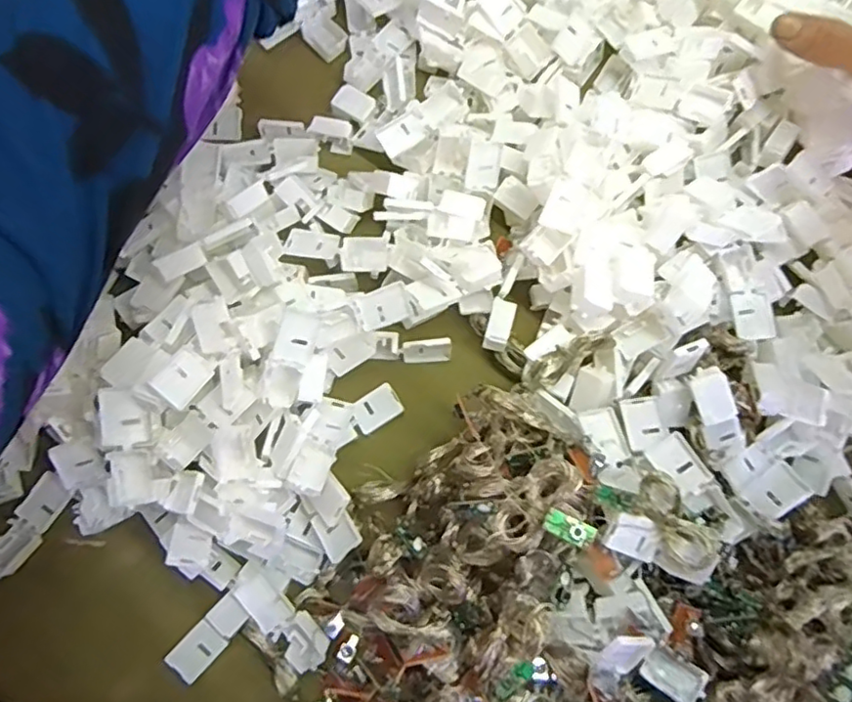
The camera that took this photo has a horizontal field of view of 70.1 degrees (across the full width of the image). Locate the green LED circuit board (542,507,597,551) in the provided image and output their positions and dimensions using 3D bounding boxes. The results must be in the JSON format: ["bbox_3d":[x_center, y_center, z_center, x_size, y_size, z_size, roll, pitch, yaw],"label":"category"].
[{"bbox_3d":[0.061,0.076,0.260,0.021,0.004,0.010,22,78,24],"label":"green LED circuit board"}]

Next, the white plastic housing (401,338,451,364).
[{"bbox_3d":[0.000,0.000,0.341,0.028,0.019,0.009,-4,78,-2],"label":"white plastic housing"}]

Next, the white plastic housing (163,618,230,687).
[{"bbox_3d":[-0.118,0.155,0.313,0.019,0.007,0.027,41,80,7],"label":"white plastic housing"}]

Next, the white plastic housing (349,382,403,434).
[{"bbox_3d":[-0.028,0.033,0.338,0.028,0.005,0.019,-35,81,-8],"label":"white plastic housing"}]

